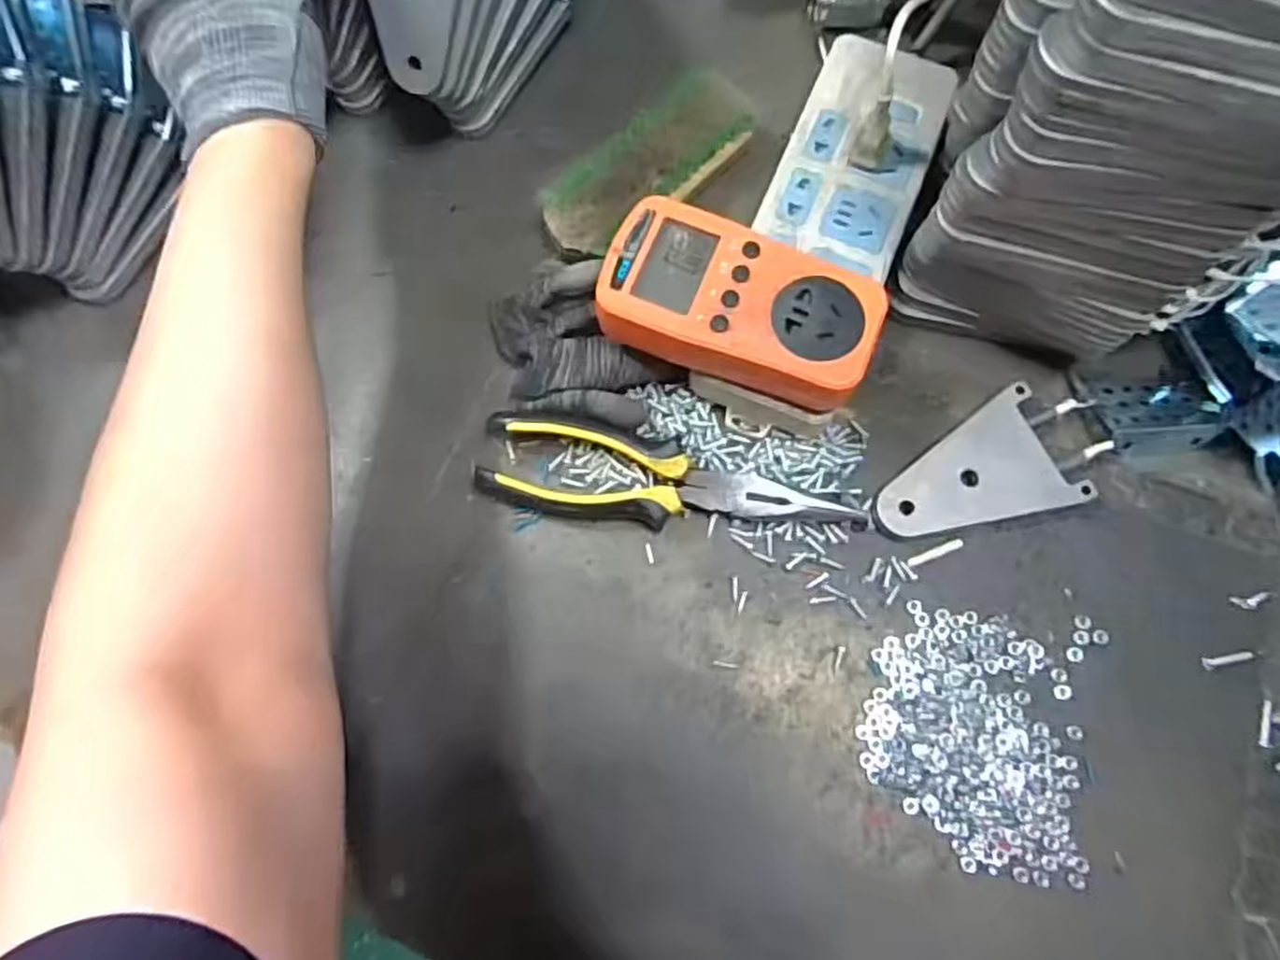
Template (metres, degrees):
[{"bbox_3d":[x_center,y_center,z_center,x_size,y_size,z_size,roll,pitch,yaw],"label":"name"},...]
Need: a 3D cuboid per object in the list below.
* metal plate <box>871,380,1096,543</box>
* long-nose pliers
[{"bbox_3d":[0.167,0.000,0.377,0.098,0.006,0.063,-26,74,-3],"label":"metal plate"},{"bbox_3d":[0.017,0.002,0.381,0.195,0.017,0.048,8,76,5],"label":"long-nose pliers"}]

